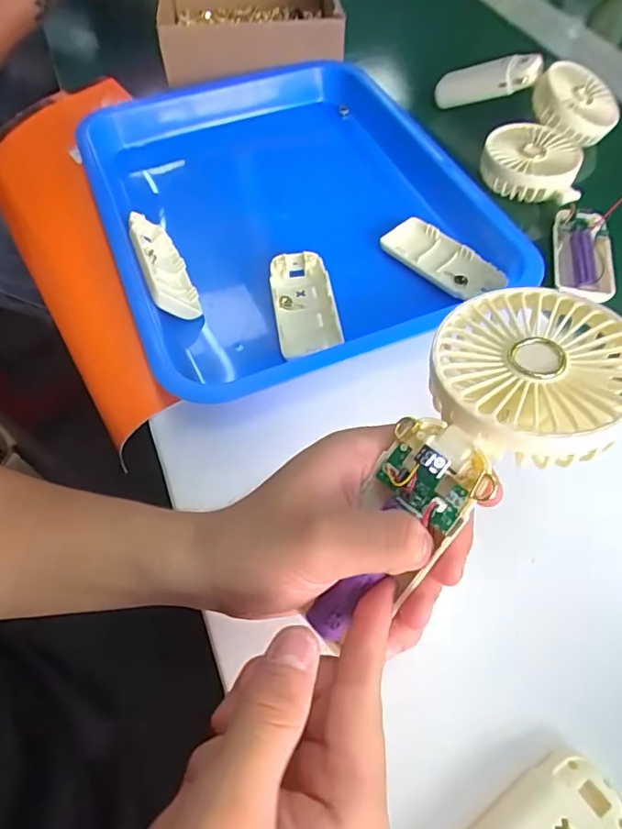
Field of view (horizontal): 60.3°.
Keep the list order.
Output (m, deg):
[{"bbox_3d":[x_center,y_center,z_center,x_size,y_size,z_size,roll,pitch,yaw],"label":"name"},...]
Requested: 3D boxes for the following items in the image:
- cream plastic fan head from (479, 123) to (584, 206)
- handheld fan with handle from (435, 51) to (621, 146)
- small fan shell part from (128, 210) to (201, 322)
[{"bbox_3d":[0.213,-0.245,0.517,0.093,0.034,0.091,10,57,5],"label":"cream plastic fan head"},{"bbox_3d":[0.230,-0.346,0.565,0.176,0.056,0.082,38,64,21],"label":"handheld fan with handle"},{"bbox_3d":[-0.122,-0.118,0.428,0.022,0.052,0.101,-38,55,20],"label":"small fan shell part"}]

